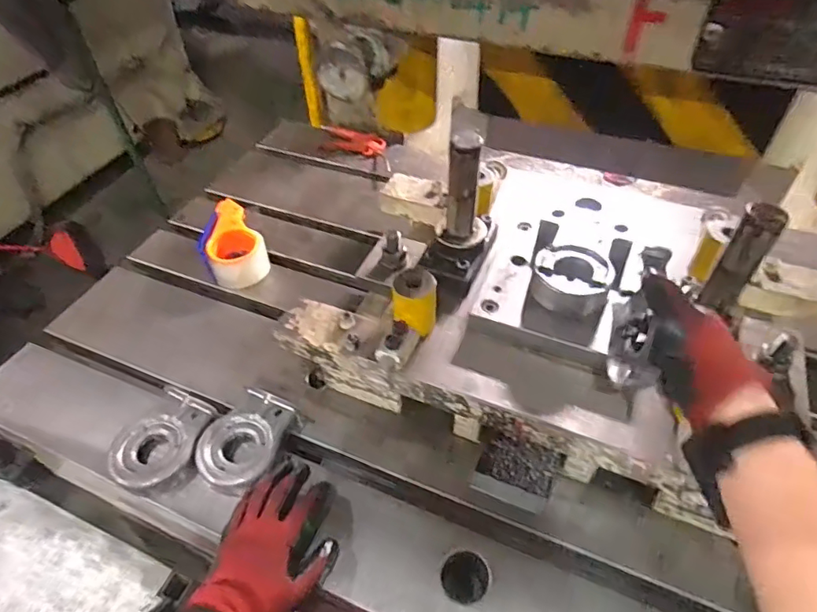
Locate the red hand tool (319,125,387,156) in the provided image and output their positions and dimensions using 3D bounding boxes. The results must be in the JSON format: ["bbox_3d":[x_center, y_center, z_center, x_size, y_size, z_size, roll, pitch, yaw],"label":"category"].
[{"bbox_3d":[-0.121,-0.345,1.096,0.149,0.021,0.079,11,49,11],"label":"red hand tool"}]

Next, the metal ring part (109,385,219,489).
[{"bbox_3d":[-0.302,0.161,0.632,0.096,0.032,0.121,15,50,15],"label":"metal ring part"}]

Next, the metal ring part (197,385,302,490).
[{"bbox_3d":[-0.198,0.160,0.634,0.088,0.032,0.121,21,51,20],"label":"metal ring part"}]

